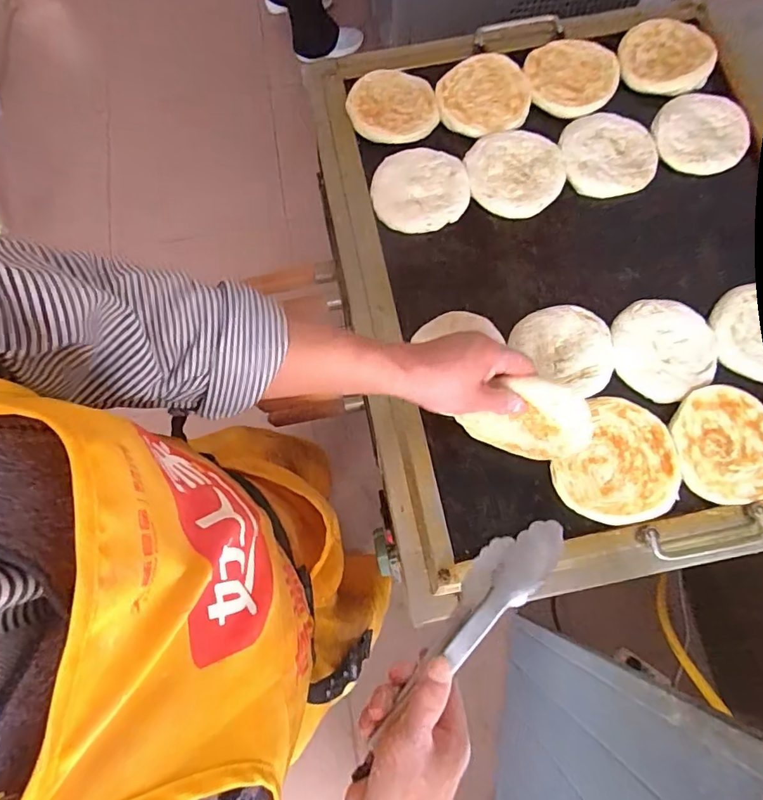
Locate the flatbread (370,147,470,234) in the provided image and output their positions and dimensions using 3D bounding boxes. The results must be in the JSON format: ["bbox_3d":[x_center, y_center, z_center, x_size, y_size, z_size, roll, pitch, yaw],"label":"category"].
[{"bbox_3d":[0.051,-0.283,0.672,0.125,0.015,0.120,-9,74,-1],"label":"flatbread"}]

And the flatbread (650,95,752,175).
[{"bbox_3d":[0.425,-0.353,0.660,0.122,0.013,0.107,-9,74,-1],"label":"flatbread"}]

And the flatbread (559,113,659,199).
[{"bbox_3d":[0.303,-0.329,0.662,0.122,0.011,0.116,0,76,1],"label":"flatbread"}]

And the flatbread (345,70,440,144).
[{"bbox_3d":[0.017,-0.406,0.697,0.122,0.020,0.105,31,77,10],"label":"flatbread"}]

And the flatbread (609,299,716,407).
[{"bbox_3d":[0.332,-0.062,0.592,0.114,0.014,0.117,0,74,2],"label":"flatbread"}]

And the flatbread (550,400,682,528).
[{"bbox_3d":[0.257,0.066,0.556,0.132,0.011,0.135,-9,74,-1],"label":"flatbread"}]

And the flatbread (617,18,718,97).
[{"bbox_3d":[0.392,-0.474,0.687,0.121,0.014,0.125,0,74,2],"label":"flatbread"}]

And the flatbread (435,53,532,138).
[{"bbox_3d":[0.143,-0.420,0.692,0.127,0.013,0.120,0,74,2],"label":"flatbread"}]

